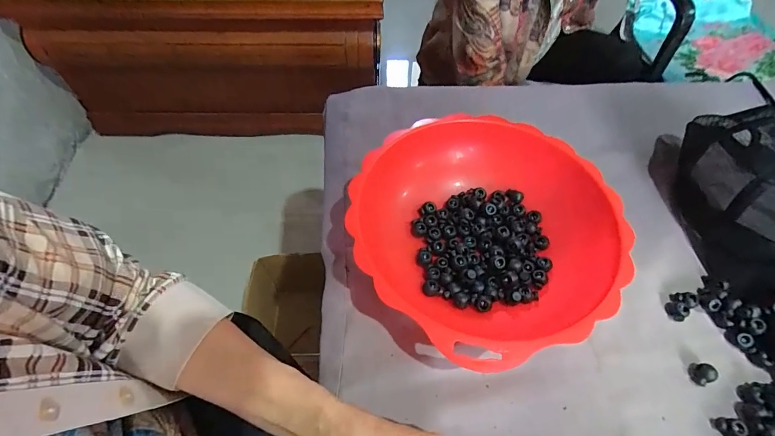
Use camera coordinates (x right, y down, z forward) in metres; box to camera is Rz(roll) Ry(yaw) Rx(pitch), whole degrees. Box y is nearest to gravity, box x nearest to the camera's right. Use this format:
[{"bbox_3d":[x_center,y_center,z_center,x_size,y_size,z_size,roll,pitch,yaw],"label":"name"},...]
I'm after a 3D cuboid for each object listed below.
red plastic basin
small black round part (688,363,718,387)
[{"bbox_3d":[0.092,0.010,0.367,0.238,0.073,0.238,0,57,0],"label":"red plastic basin"},{"bbox_3d":[0.273,0.135,0.332,0.016,0.013,0.017,0,57,0],"label":"small black round part"}]

